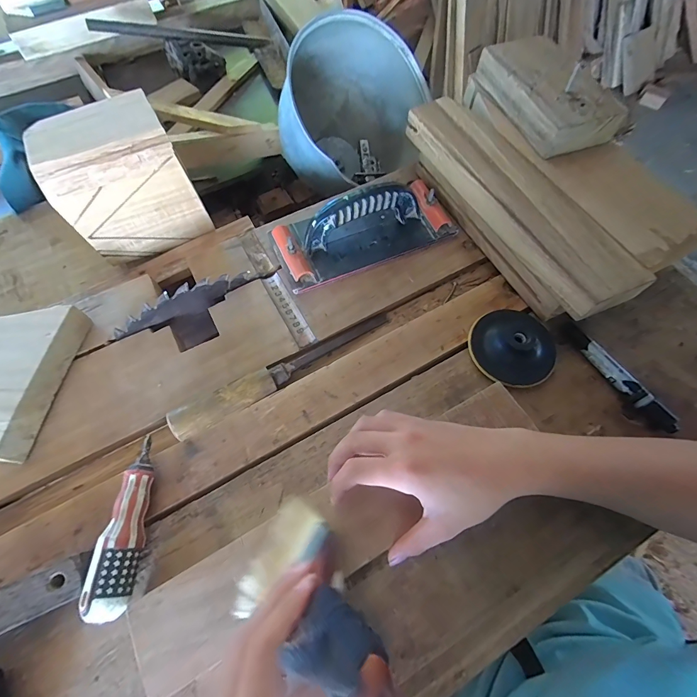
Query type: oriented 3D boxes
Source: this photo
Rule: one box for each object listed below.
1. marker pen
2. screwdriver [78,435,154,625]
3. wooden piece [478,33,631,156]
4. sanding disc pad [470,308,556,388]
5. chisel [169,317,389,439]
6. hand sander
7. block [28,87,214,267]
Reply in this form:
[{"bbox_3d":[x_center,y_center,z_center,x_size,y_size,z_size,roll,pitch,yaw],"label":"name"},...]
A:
[{"bbox_3d":[0.271,0.026,0.362,0.015,0.024,0.135,-30,68,-12],"label":"marker pen"},{"bbox_3d":[-0.190,0.150,0.308,0.030,0.034,0.136,-3,65,0],"label":"screwdriver"},{"bbox_3d":[0.236,-0.308,0.422,0.091,0.038,0.181,-18,66,-4],"label":"wooden piece"},{"bbox_3d":[0.173,-0.006,0.369,0.084,0.032,0.085,-42,71,-17],"label":"sanding disc pad"},{"bbox_3d":[-0.064,0.016,0.374,0.248,0.026,0.028,-32,68,-13],"label":"chisel"},{"bbox_3d":[0.017,-0.152,0.424,0.215,0.069,0.097,-20,66,-8],"label":"hand sander"},{"bbox_3d":[-0.264,-0.198,0.421,0.141,0.122,0.097,-28,67,-11],"label":"block"}]

